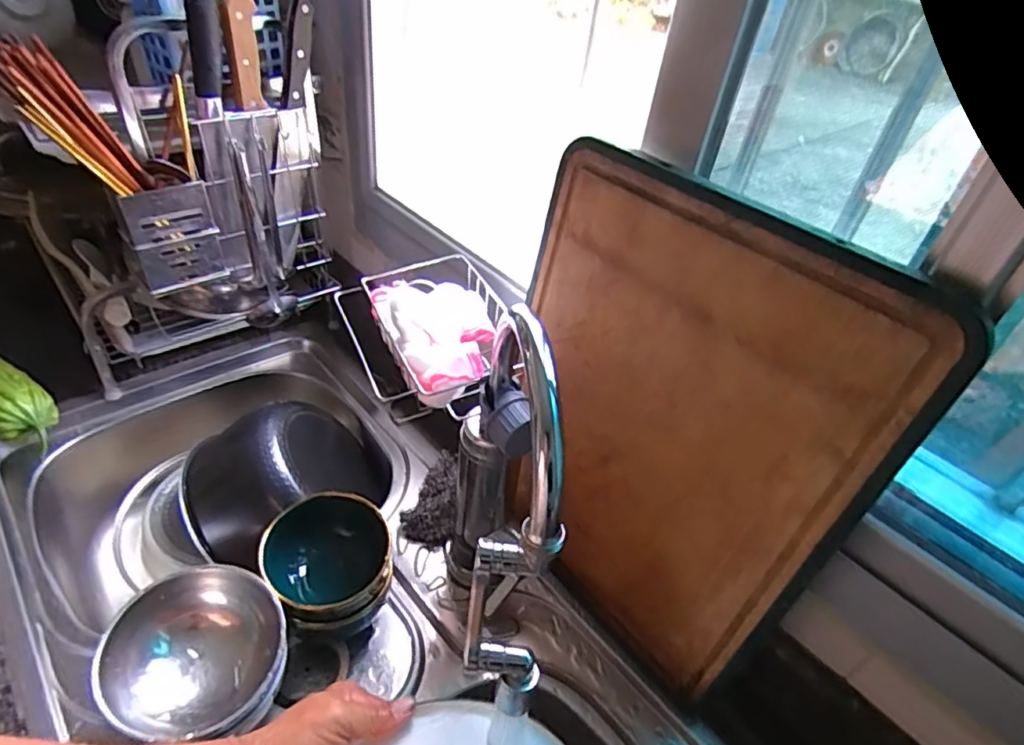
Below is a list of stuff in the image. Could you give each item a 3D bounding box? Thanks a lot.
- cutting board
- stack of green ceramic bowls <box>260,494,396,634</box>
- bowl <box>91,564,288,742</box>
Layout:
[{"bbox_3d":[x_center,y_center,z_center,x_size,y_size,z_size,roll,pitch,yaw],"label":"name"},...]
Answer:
[{"bbox_3d":[0.108,0.052,0.468,0.018,0.394,0.290,-20,47,-39],"label":"cutting board"},{"bbox_3d":[-0.162,0.180,0.526,0.102,0.097,0.101,-15,45,-26],"label":"stack of green ceramic bowls"},{"bbox_3d":[-0.236,0.215,0.450,0.124,0.058,0.111,7,39,-2],"label":"bowl"}]

